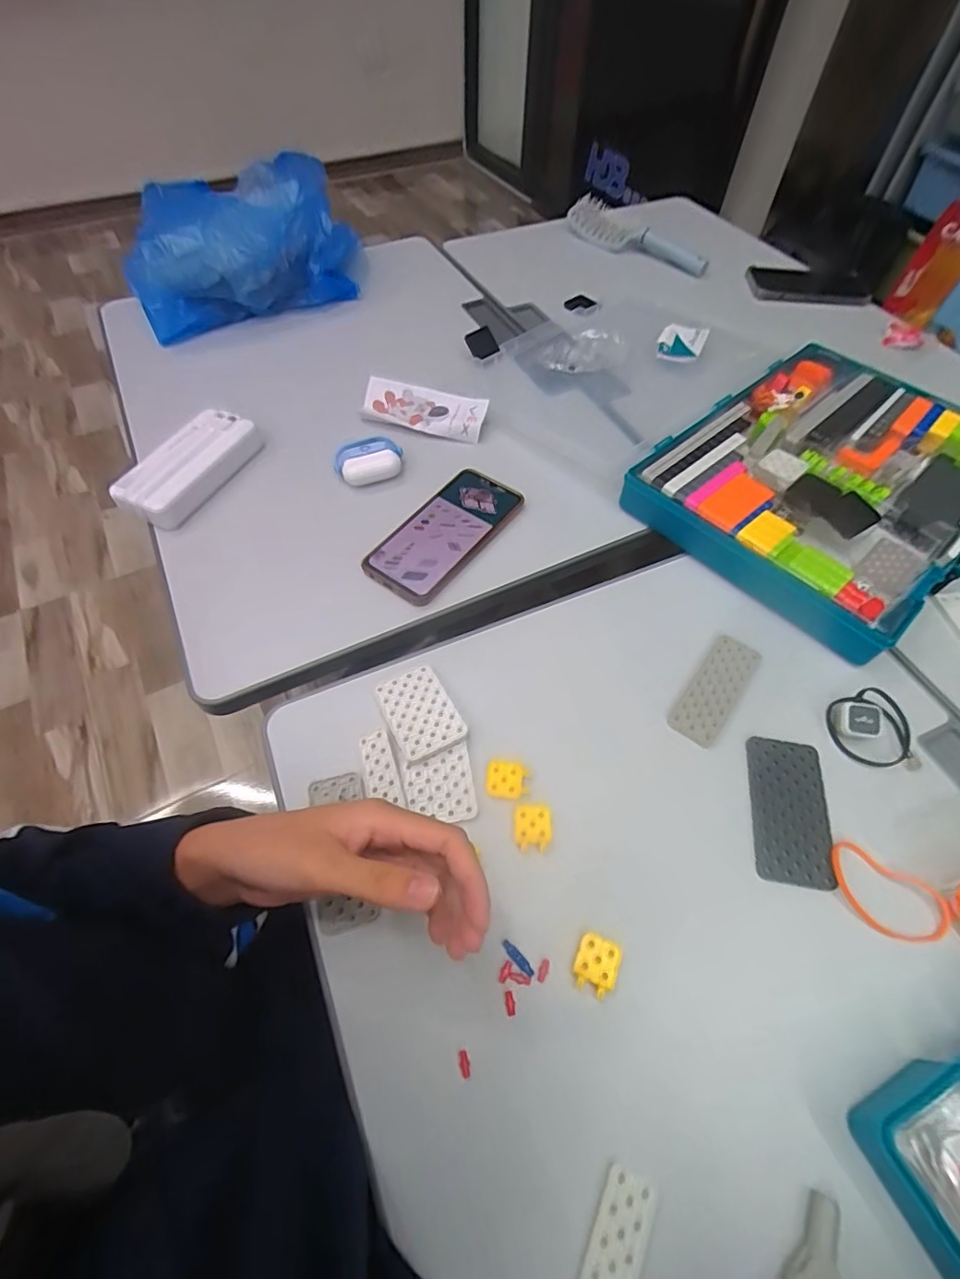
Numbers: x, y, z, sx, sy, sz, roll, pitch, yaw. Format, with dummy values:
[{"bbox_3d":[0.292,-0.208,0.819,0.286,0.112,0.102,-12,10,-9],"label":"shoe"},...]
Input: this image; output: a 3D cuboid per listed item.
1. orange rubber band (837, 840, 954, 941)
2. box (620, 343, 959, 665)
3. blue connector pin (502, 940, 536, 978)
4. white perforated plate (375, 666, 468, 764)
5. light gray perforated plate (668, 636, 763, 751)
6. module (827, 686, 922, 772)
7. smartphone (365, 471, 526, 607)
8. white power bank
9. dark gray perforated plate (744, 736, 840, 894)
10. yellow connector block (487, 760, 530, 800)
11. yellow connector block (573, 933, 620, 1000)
[{"bbox_3d":[0.261,0.165,0.345,0.070,0.004,0.045,30,62,18],"label":"orange rubber band"},{"bbox_3d":[0.346,-0.160,0.534,0.336,0.041,0.256,-37,64,-21],"label":"box"},{"bbox_3d":[0.023,0.195,0.330,0.006,0.004,0.025,-34,63,-20],"label":"blue connector pin"},{"bbox_3d":[-0.047,0.055,0.416,0.049,0.009,0.070,-25,60,-16],"label":"white perforated plate"},{"bbox_3d":[0.188,0.038,0.430,0.035,0.004,0.102,34,63,20],"label":"light gray perforated plate"},{"bbox_3d":[0.294,0.063,0.400,0.054,0.023,0.059,-3,57,-2],"label":"module"},{"bbox_3d":[-0.032,-0.102,0.511,0.077,0.011,0.159,31,62,19],"label":"smartphone"},{"bbox_3d":[-0.288,-0.171,0.536,0.067,0.029,0.139,19,59,12],"label":"white power bank"},{"bbox_3d":[0.219,0.119,0.382,0.053,0.004,0.101,8,57,5],"label":"dark gray perforated plate"},{"bbox_3d":[0.020,0.102,0.391,0.029,0.004,0.027,4,57,3],"label":"yellow connector block"},{"bbox_3d":[0.071,0.197,0.326,0.025,0.004,0.029,21,59,13],"label":"yellow connector block"}]

